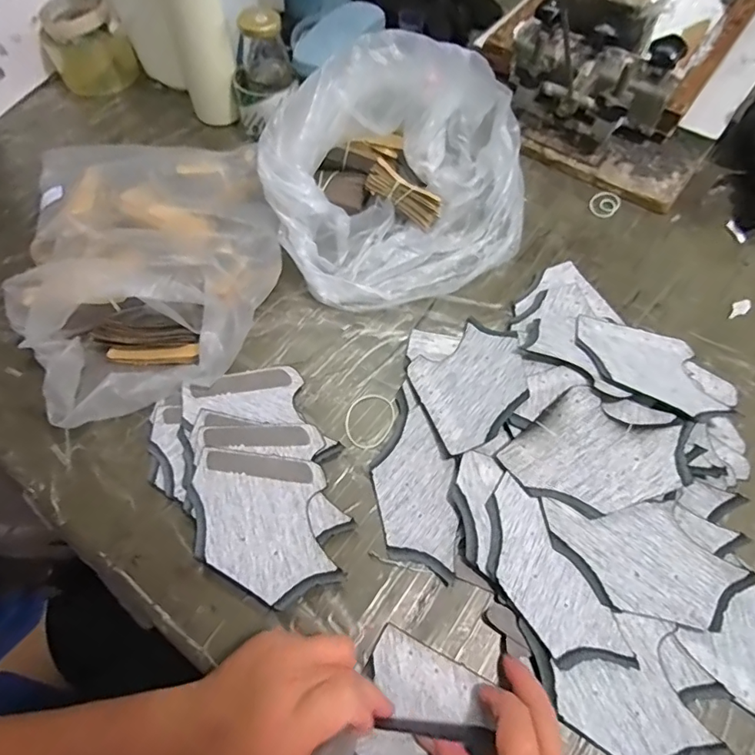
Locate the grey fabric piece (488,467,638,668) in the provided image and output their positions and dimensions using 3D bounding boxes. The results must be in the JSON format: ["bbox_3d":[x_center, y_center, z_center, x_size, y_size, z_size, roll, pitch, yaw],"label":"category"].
[{"bbox_3d":[0.122,0.148,0.369,0.060,0.004,0.141,-24,63,-14],"label":"grey fabric piece"}]

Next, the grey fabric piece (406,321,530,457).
[{"bbox_3d":[0.089,0.003,0.449,0.110,0.015,0.109,-22,60,-16],"label":"grey fabric piece"}]

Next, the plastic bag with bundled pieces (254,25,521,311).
[{"bbox_3d":[0.035,-0.207,0.502,0.283,0.162,0.202,-19,61,-10],"label":"plastic bag with bundled pieces"}]

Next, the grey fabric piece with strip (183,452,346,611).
[{"bbox_3d":[-0.091,0.112,0.390,0.101,0.009,0.125,-10,63,-5],"label":"grey fabric piece with strip"}]

